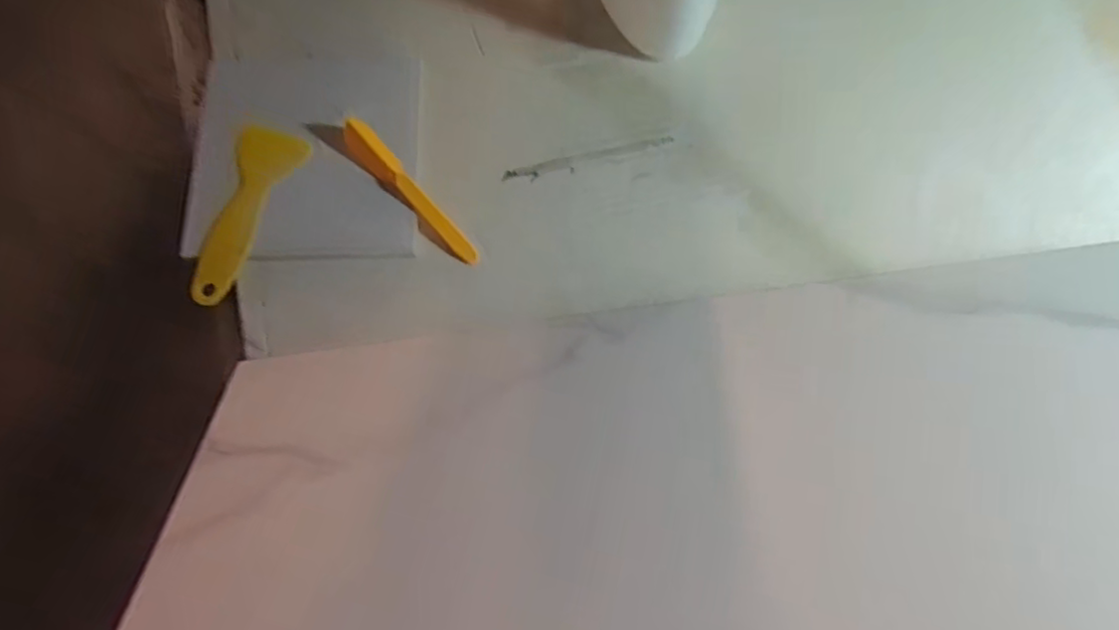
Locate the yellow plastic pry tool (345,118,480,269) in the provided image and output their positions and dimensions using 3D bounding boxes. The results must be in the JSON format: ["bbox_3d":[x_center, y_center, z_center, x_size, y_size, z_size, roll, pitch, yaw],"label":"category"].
[{"bbox_3d":[-0.099,-0.081,0.450,0.019,0.014,0.123,-40,78,-14],"label":"yellow plastic pry tool"}]

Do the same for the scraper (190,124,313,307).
[{"bbox_3d":[-0.207,-0.066,0.449,0.043,0.020,0.125,15,72,2],"label":"scraper"}]

